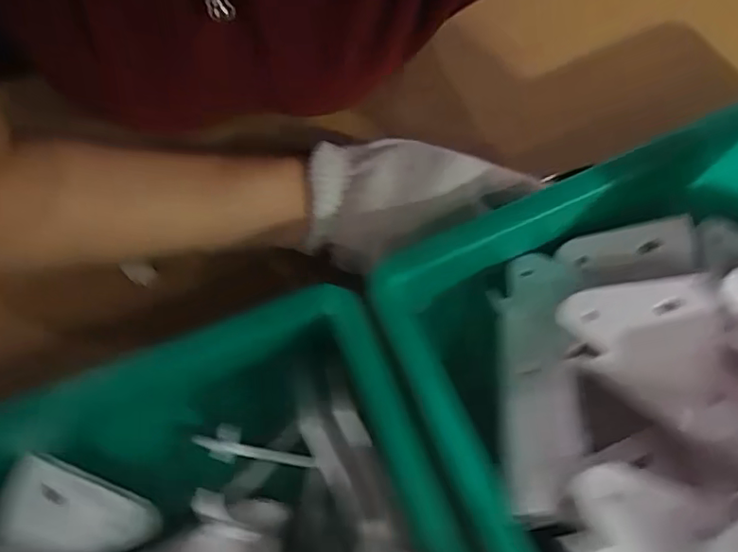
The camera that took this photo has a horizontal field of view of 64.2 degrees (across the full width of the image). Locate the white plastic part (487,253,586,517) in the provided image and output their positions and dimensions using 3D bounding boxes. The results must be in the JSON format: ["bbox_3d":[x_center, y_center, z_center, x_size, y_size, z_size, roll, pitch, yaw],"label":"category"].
[{"bbox_3d":[0.087,0.046,0.304,0.036,0.022,0.144,8,52,2],"label":"white plastic part"}]

